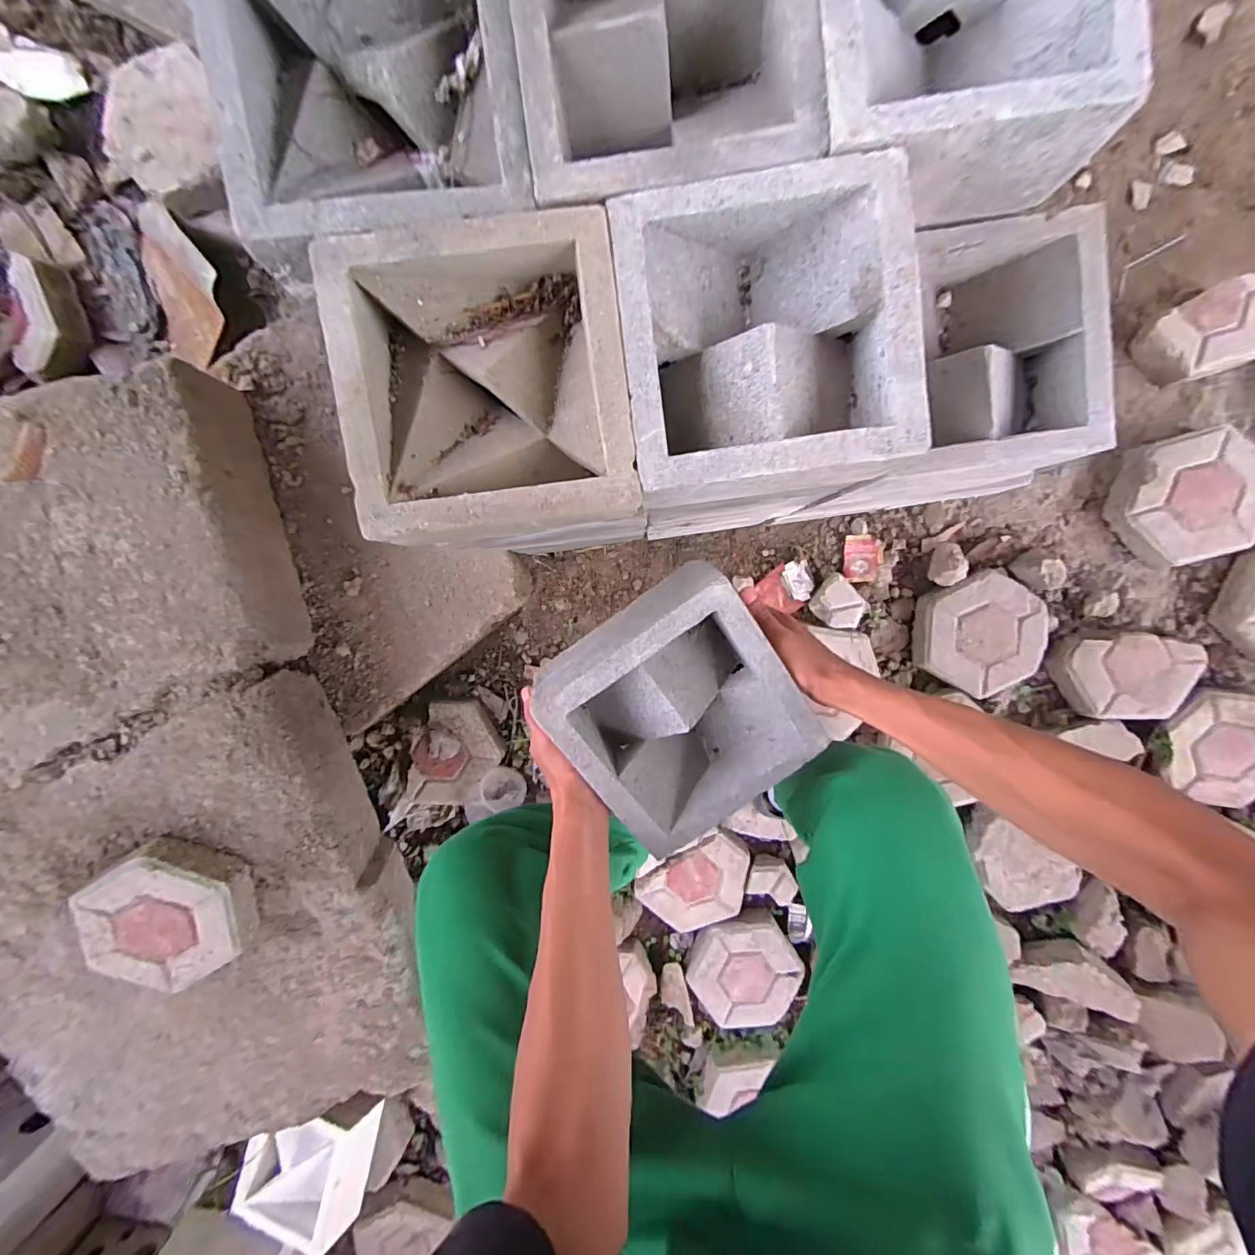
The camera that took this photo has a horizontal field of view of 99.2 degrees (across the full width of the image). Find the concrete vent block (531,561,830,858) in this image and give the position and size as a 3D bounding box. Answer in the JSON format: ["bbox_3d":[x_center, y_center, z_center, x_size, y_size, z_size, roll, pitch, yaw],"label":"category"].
[{"bbox_3d":[0.051,0.076,0.488,0.189,0.088,0.206,-35,95,7],"label":"concrete vent block"}]

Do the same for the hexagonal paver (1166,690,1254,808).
[{"bbox_3d":[1.047,0.210,0.928,0.188,0.041,0.206,-6,96,4],"label":"hexagonal paver"}]

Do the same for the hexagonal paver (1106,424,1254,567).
[{"bbox_3d":[0.920,-0.210,0.871,0.214,0.066,0.206,-14,96,5],"label":"hexagonal paver"}]

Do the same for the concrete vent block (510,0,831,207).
[{"bbox_3d":[0.026,-0.400,0.375,0.195,0.081,0.195,-7,96,4],"label":"concrete vent block"}]

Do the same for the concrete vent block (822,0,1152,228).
[{"bbox_3d":[0.223,-0.424,0.370,0.195,0.089,0.207,-6,96,4],"label":"concrete vent block"}]

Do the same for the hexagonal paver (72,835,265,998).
[{"bbox_3d":[-0.647,0.408,0.755,0.213,0.054,0.204,-39,108,-1],"label":"hexagonal paver"}]

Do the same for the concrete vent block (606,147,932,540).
[{"bbox_3d":[0.099,-0.197,0.392,0.197,0.071,0.212,-7,96,4],"label":"concrete vent block"}]

